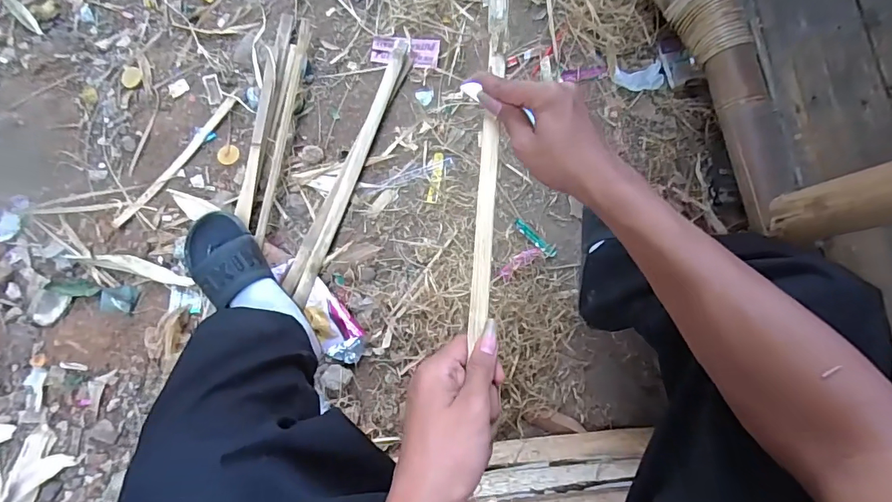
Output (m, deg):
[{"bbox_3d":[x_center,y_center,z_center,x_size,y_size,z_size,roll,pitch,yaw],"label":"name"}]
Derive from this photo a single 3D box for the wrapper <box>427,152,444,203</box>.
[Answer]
[{"bbox_3d":[-0.018,-0.133,0.825,0.019,0.004,0.093,9,84,-2],"label":"wrapper"}]

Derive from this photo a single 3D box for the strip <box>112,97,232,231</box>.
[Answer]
[{"bbox_3d":[-0.478,-0.158,0.803,0.016,0.013,0.294,39,83,1],"label":"strip"}]

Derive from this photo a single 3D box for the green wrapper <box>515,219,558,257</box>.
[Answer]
[{"bbox_3d":[0.160,-0.023,0.811,0.091,0.013,0.020,44,83,2],"label":"green wrapper"}]

